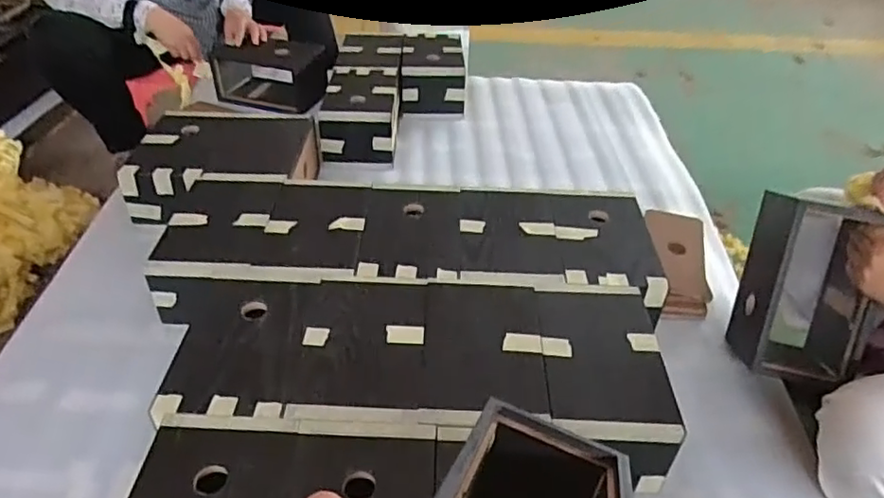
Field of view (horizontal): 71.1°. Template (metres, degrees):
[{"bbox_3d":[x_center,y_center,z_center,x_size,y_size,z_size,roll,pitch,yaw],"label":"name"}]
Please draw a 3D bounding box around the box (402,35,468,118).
[{"bbox_3d":[-0.019,-0.392,1.420,0.142,0.118,0.193,-1,38,0],"label":"box"}]

